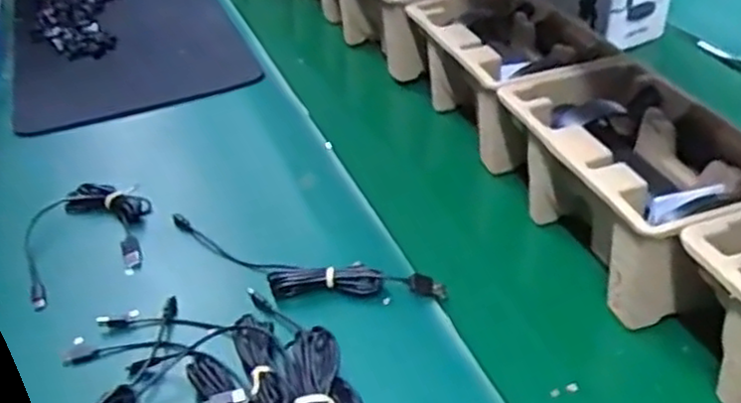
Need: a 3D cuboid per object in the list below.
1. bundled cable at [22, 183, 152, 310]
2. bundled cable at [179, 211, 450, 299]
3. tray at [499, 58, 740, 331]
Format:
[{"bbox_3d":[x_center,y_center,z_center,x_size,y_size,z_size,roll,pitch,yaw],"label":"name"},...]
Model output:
[{"bbox_3d":[-0.252,0.031,0.660,0.113,0.026,0.138,-15,36,-21],"label":"bundled cable"},{"bbox_3d":[-0.070,0.052,0.605,0.258,0.024,0.055,13,36,20],"label":"bundled cable"},{"bbox_3d":[0.208,-0.013,0.597,0.134,0.110,0.223,-12,35,-17],"label":"tray"}]

